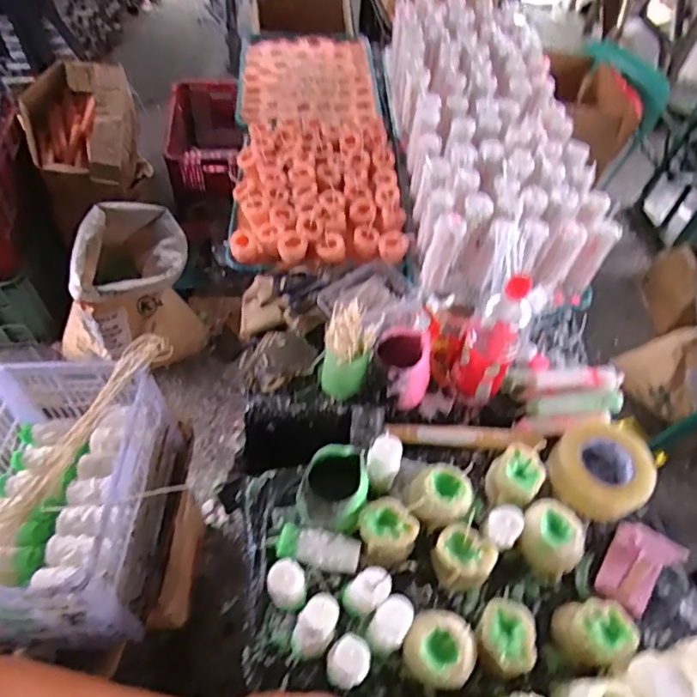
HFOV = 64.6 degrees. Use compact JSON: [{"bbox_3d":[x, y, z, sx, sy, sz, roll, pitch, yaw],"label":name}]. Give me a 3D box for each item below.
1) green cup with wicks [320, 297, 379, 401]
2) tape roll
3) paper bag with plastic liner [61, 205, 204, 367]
[{"bbox_3d":[-0.002,0.006,0.834,0.080,0.137,0.078,4,54,-1],"label":"green cup with wicks"},{"bbox_3d":[0.364,0.175,0.797,0.128,0.057,0.133,2,54,-3],"label":"tape roll"},{"bbox_3d":[-0.592,-0.156,1.545,0.270,0.426,0.396,31,58,17],"label":"paper bag with plastic liner"}]

